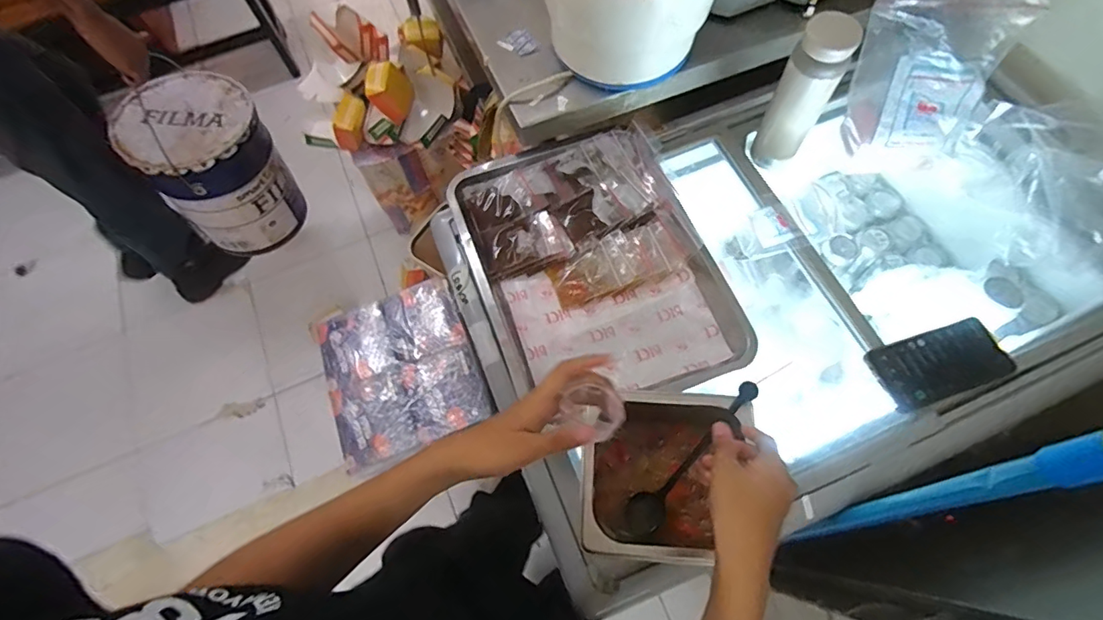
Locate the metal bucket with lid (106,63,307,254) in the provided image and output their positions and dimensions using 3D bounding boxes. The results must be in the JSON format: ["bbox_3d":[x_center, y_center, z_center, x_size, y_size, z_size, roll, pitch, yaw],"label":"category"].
[{"bbox_3d":[-0.825,-0.366,1.284,0.277,0.349,0.301,-1,67,3],"label":"metal bucket with lid"}]

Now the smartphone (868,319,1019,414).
[{"bbox_3d":[0.470,0.065,0.619,0.160,0.014,0.079,-17,69,-9],"label":"smartphone"}]

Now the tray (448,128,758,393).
[{"bbox_3d":[0.056,-0.061,0.678,0.279,0.045,0.384,-21,68,-6],"label":"tray"}]

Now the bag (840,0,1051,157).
[{"bbox_3d":[0.500,-0.316,0.667,0.193,0.230,0.049,7,37,7],"label":"bag"}]

